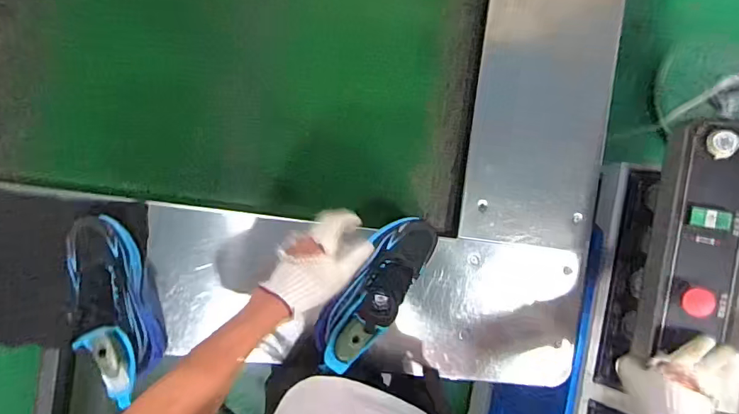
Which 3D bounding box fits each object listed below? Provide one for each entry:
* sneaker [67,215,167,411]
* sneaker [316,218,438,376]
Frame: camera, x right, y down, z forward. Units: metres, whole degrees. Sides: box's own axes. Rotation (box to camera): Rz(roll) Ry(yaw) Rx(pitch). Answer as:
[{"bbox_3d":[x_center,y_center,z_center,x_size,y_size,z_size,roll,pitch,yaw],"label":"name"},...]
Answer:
[{"bbox_3d":[-0.364,0.138,0.666,0.079,0.137,0.262,-19,81,-1],"label":"sneaker"},{"bbox_3d":[0.009,0.119,0.695,0.085,0.107,0.253,38,70,-5],"label":"sneaker"}]

